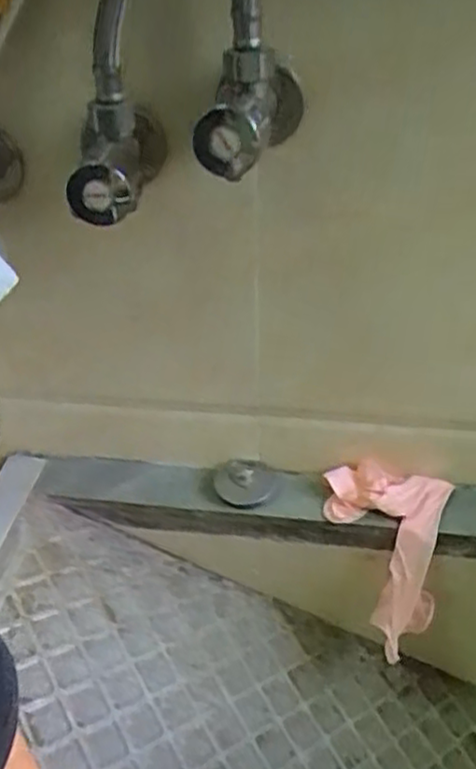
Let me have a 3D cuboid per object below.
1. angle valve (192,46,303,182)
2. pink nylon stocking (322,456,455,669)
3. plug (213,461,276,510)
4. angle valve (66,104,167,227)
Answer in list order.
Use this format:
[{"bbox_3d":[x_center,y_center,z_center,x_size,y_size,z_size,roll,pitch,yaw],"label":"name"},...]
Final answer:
[{"bbox_3d":[0.006,-0.124,0.325,0.049,0.044,0.063,1,36,4],"label":"angle valve"},{"bbox_3d":[0.099,0.122,0.503,0.084,0.093,0.097,7,37,12],"label":"pink nylon stocking"},{"bbox_3d":[0.004,0.071,0.516,0.043,0.017,0.035,-2,36,0],"label":"plug"},{"bbox_3d":[-0.060,-0.114,0.355,0.045,0.044,0.073,-3,36,-1],"label":"angle valve"}]

